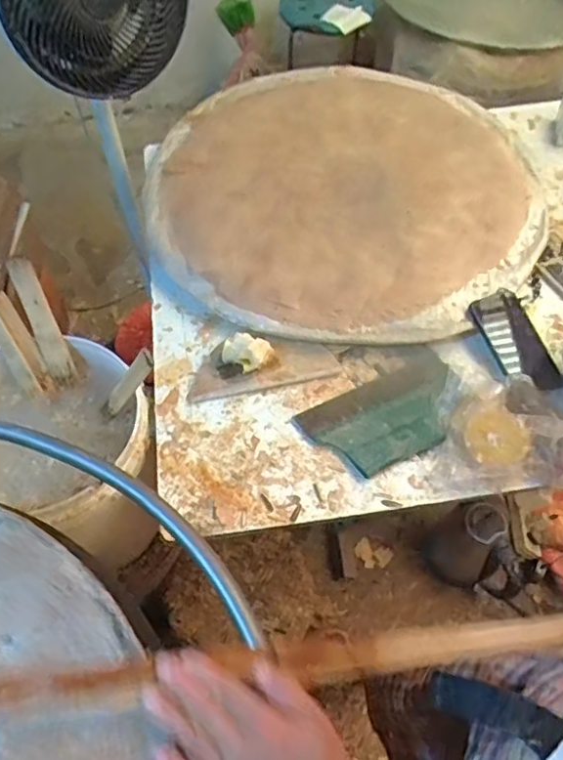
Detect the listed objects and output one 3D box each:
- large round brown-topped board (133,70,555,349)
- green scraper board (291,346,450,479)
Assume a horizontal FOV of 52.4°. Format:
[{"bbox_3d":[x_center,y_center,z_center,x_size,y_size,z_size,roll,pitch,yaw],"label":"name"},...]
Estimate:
[{"bbox_3d":[0.117,-0.358,0.999,0.659,0.048,0.654,0,57,1],"label":"large round brown-topped board"},{"bbox_3d":[0.148,0.043,0.772,0.217,0.019,0.129,-26,60,-16],"label":"green scraper board"}]

